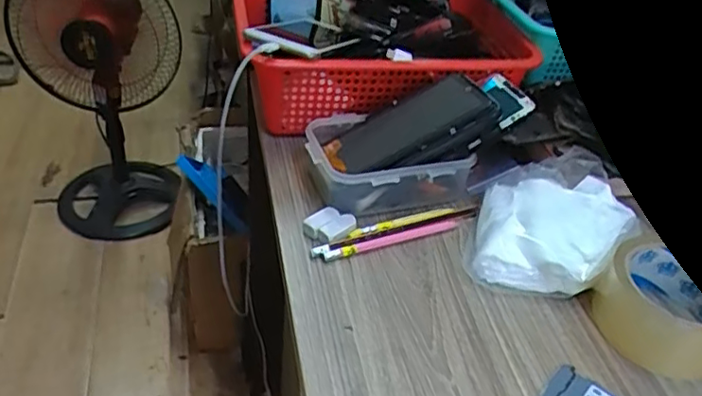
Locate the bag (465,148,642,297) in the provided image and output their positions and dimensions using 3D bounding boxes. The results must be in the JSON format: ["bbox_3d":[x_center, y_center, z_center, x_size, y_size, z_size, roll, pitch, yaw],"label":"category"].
[{"bbox_3d":[0.167,0.021,0.511,0.121,0.053,0.147,20,39,15],"label":"bag"}]

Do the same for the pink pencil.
[{"bbox_3d":[0.036,0.034,0.508,0.124,0.005,0.010,-12,42,-24],"label":"pink pencil"}]

